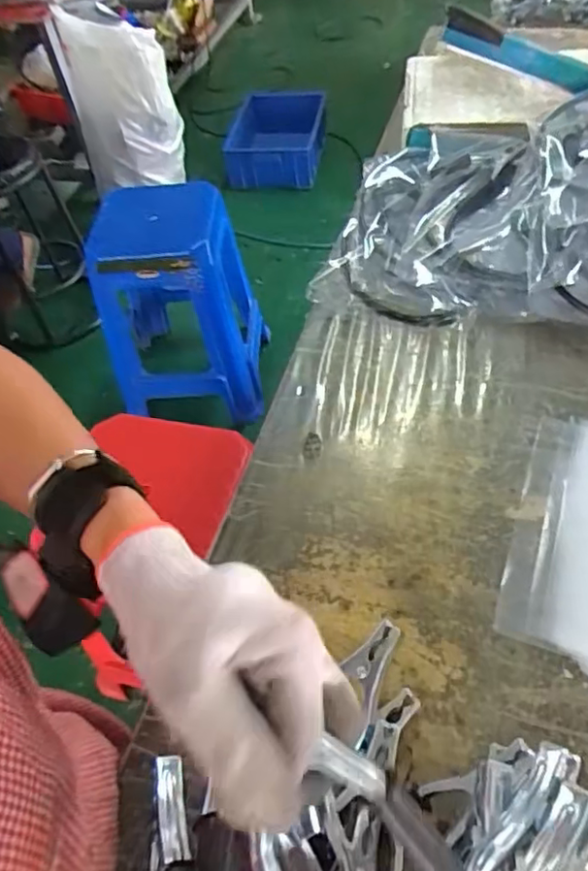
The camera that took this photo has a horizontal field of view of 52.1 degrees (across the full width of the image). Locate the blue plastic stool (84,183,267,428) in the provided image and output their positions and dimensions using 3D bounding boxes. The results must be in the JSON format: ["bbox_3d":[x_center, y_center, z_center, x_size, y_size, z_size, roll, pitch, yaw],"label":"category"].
[{"bbox_3d":[-0.275,-0.332,1.533,0.341,0.469,0.292,-2,53,6],"label":"blue plastic stool"}]

